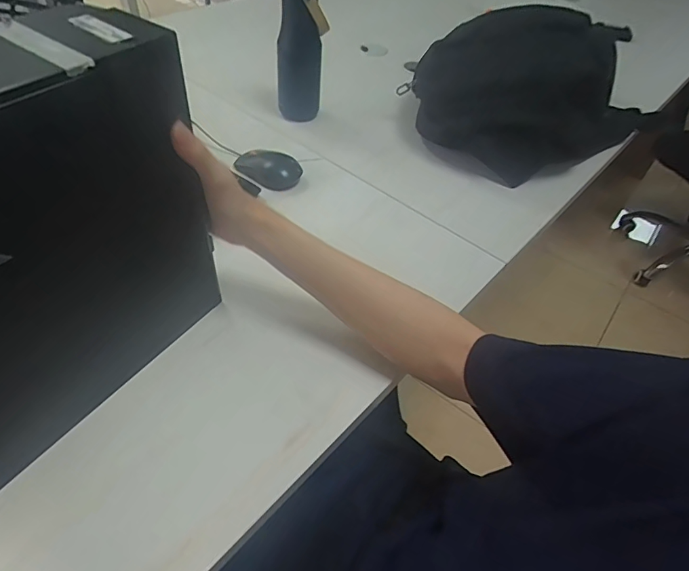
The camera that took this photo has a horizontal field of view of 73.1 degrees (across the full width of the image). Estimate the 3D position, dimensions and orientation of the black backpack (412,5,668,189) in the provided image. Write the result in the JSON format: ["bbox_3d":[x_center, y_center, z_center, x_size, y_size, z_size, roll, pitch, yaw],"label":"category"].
[{"bbox_3d":[0.323,-0.352,0.807,0.359,0.173,0.388,32,53,21],"label":"black backpack"}]

